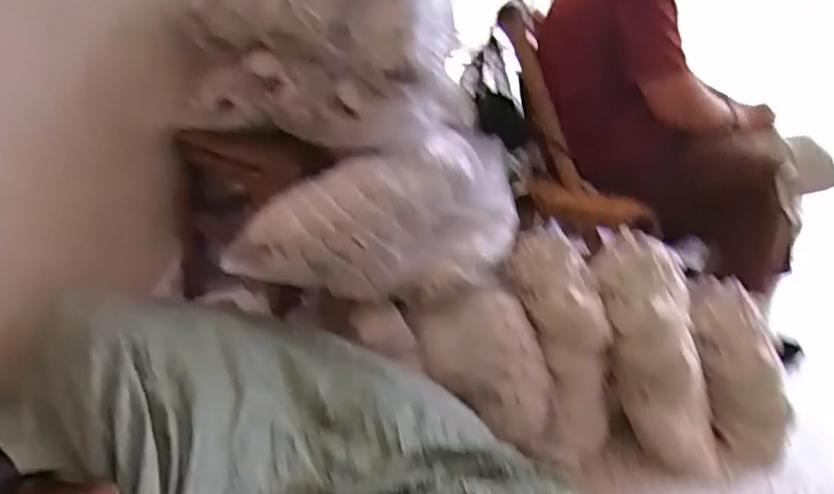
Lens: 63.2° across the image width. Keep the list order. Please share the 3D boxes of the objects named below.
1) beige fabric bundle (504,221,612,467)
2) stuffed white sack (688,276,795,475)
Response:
[{"bbox_3d":[0.272,0.166,1.200,0.167,0.407,0.158,-4,-12,-19],"label":"beige fabric bundle"},{"bbox_3d":[0.620,0.235,1.294,0.113,0.360,0.117,-5,-12,-21],"label":"stuffed white sack"}]

